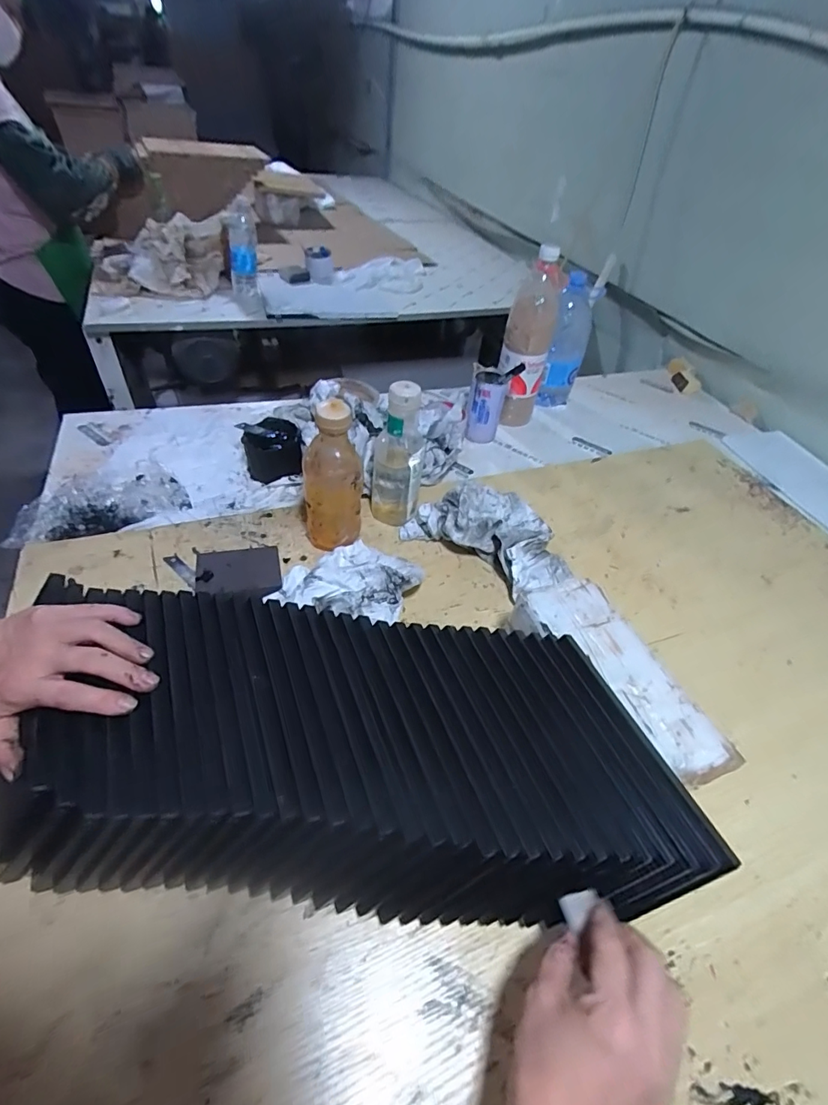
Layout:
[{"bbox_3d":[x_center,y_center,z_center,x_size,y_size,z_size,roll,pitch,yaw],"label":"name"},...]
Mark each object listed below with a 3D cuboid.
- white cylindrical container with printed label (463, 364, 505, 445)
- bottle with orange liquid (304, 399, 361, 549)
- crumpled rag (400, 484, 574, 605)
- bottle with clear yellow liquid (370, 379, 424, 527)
[{"bbox_3d":[0.131,-0.271,0.880,0.061,0.128,0.061,4,46,-4],"label":"white cylindrical container with printed label"},{"bbox_3d":[-0.105,-0.081,0.589,0.068,0.209,0.052,27,49,19],"label":"bottle with orange liquid"},{"bbox_3d":[0.104,-0.020,0.661,0.188,0.061,0.195,-17,50,-22],"label":"crumpled rag"},{"bbox_3d":[-0.023,-0.132,0.649,0.065,0.199,0.062,3,46,-4],"label":"bottle with clear yellow liquid"}]

